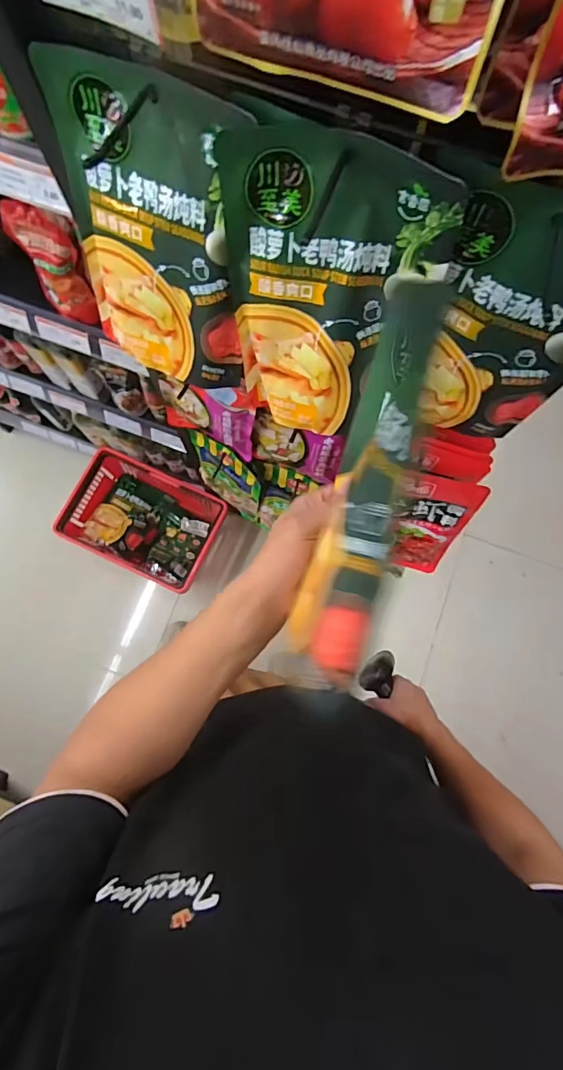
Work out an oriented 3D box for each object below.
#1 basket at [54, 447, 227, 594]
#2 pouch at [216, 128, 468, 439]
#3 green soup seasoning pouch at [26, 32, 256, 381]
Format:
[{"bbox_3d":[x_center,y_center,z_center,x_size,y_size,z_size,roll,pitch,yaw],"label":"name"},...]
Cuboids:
[{"bbox_3d":[-0.397,-0.038,1.407,0.413,0.180,0.305,25,79,4],"label":"basket"},{"bbox_3d":[0.040,-0.198,0.416,0.176,0.243,0.029,15,51,9],"label":"pouch"},{"bbox_3d":[-0.118,-0.265,0.438,0.172,0.254,0.026,24,56,5],"label":"green soup seasoning pouch"}]

